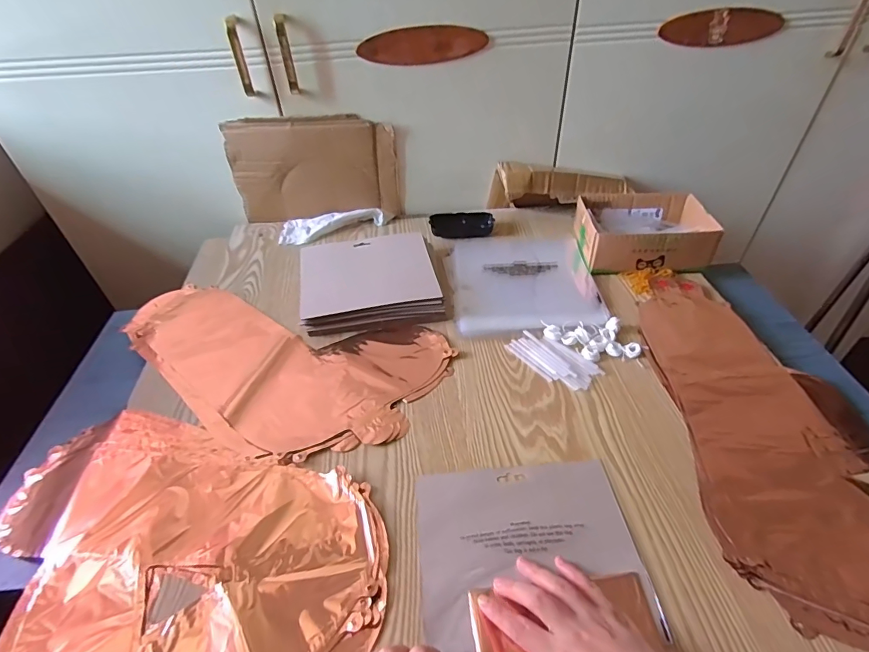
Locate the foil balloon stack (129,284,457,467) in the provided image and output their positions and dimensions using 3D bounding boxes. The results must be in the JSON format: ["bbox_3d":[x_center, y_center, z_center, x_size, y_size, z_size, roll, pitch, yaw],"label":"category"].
[{"bbox_3d":[-0.219,0.049,0.583,0.448,0.007,0.220,10,45,15],"label":"foil balloon stack"}]

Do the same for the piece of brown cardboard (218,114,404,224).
[{"bbox_3d":[-0.202,-0.266,0.780,0.273,0.177,0.027,-2,44,2],"label":"piece of brown cardboard"}]

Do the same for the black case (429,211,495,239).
[{"bbox_3d":[0.048,-0.174,0.789,0.107,0.025,0.048,-6,44,-2],"label":"black case"}]

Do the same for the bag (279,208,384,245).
[{"bbox_3d":[-0.181,-0.179,0.799,0.178,0.026,0.064,-7,44,-3],"label":"bag"}]

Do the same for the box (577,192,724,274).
[{"bbox_3d":[0.323,-0.149,0.711,0.178,0.066,0.140,-2,44,2],"label":"box"}]

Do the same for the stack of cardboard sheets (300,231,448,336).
[{"bbox_3d":[-0.093,-0.067,0.670,0.196,0.042,0.179,-7,44,-4],"label":"stack of cardboard sheets"}]

